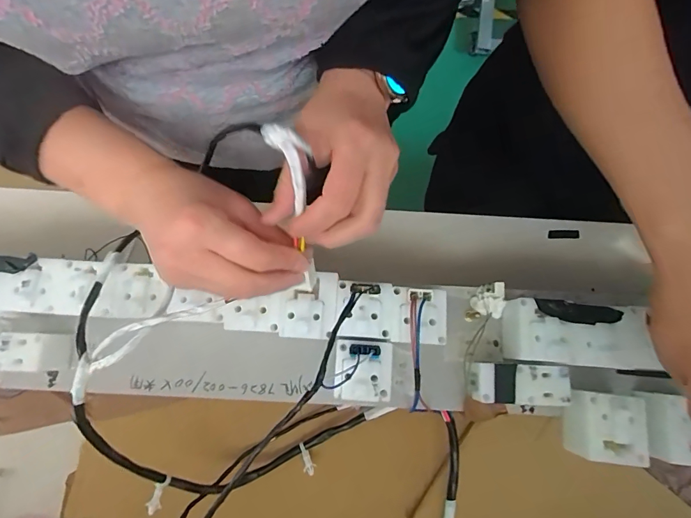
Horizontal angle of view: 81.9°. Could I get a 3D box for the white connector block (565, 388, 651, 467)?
[{"bbox_3d":[0.205,0.132,0.317,0.049,0.033,0.052,0,80,0],"label":"white connector block"}]

